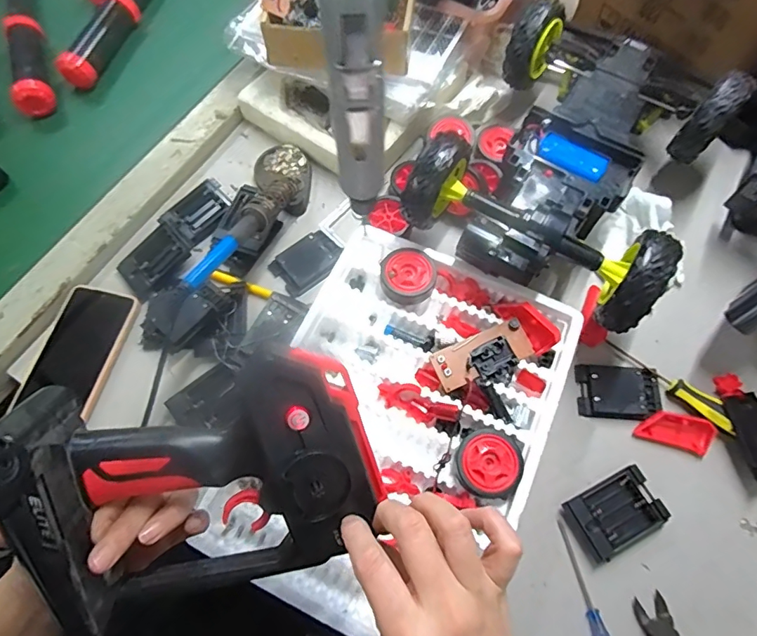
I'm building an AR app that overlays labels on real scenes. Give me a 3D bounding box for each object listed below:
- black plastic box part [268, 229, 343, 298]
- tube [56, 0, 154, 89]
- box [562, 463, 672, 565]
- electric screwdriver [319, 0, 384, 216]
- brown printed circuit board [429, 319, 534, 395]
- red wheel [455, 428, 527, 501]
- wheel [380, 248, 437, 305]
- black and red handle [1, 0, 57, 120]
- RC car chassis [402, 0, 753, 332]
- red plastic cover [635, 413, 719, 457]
[{"bbox_3d":[-0.078,-0.063,0.537,0.077,0.012,0.056,-38,73,-14],"label":"black plastic box part"},{"bbox_3d":[-0.350,-0.445,0.661,0.049,0.045,0.314,12,68,5],"label":"tube"},{"bbox_3d":[0.216,0.177,0.430,0.081,0.015,0.057,-26,70,-10],"label":"box"},{"bbox_3d":[-0.011,-0.118,0.279,0.029,0.170,0.027,-5,68,-2],"label":"electric screwdriver"},{"bbox_3d":[0.104,0.039,0.458,0.095,0.015,0.050,-23,70,-9],"label":"brown printed circuit board"},{"bbox_3d":[0.099,0.128,0.418,0.064,0.027,0.056,-33,72,-12],"label":"red wheel"},{"bbox_3d":[0.030,-0.043,0.487,0.055,0.019,0.061,-4,68,-1],"label":"wheel"},{"bbox_3d":[-0.478,-0.393,0.639,0.044,0.039,0.314,-21,69,-8],"label":"black and red handle"},{"bbox_3d":[0.210,-0.184,0.489,0.238,0.078,0.346,29,71,11],"label":"RC car chassis"},{"bbox_3d":[0.287,0.109,0.457,0.067,0.016,0.030,16,69,7],"label":"red plastic cover"}]

